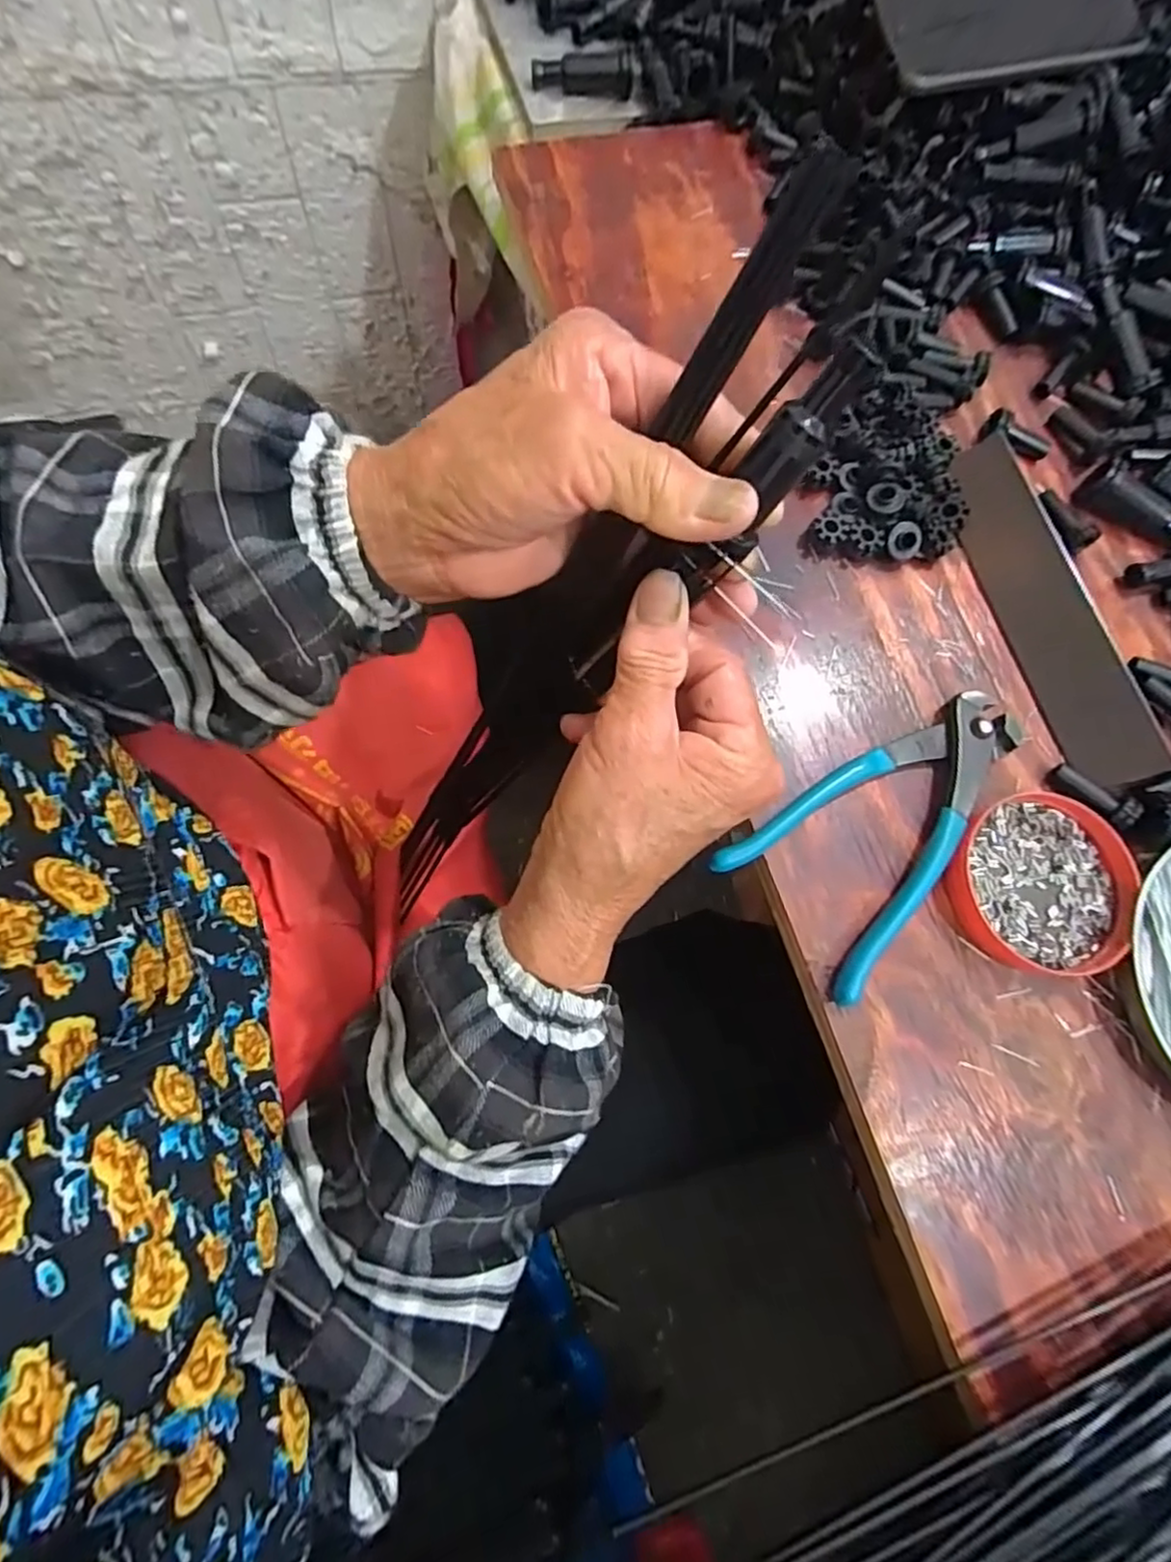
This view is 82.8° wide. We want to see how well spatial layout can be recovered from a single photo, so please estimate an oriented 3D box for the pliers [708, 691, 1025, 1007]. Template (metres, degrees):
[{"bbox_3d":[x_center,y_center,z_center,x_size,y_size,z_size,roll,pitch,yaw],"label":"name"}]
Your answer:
[{"bbox_3d":[0.138,0.013,0.304,0.157,0.015,0.079,-43,82,-15],"label":"pliers"}]

